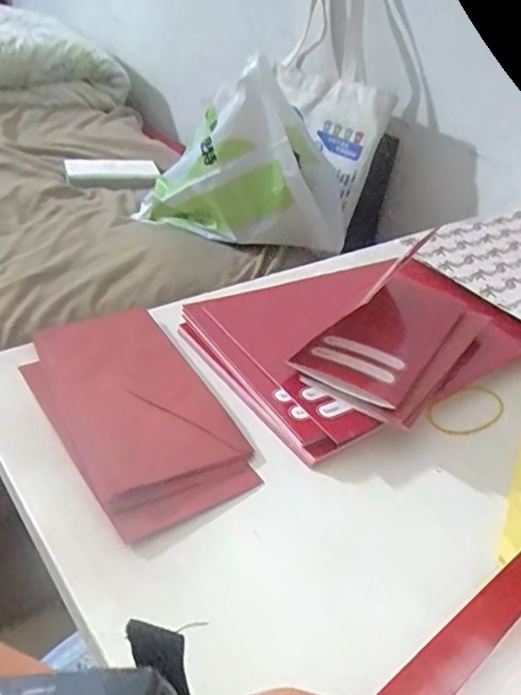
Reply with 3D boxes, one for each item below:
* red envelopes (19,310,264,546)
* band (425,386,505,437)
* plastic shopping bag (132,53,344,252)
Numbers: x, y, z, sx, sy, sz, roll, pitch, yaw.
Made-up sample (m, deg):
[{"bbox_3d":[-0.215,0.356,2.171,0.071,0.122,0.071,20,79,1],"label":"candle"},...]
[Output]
[{"bbox_3d":[-0.090,0.038,0.387,0.102,0.015,0.201,-22,47,-27],"label":"red envelopes"},{"bbox_3d":[0.159,0.047,0.425,0.074,0.004,0.040,-24,46,-36],"label":"band"},{"bbox_3d":[-0.020,-0.258,0.807,0.321,0.229,0.107,7,35,-5],"label":"plastic shopping bag"}]

